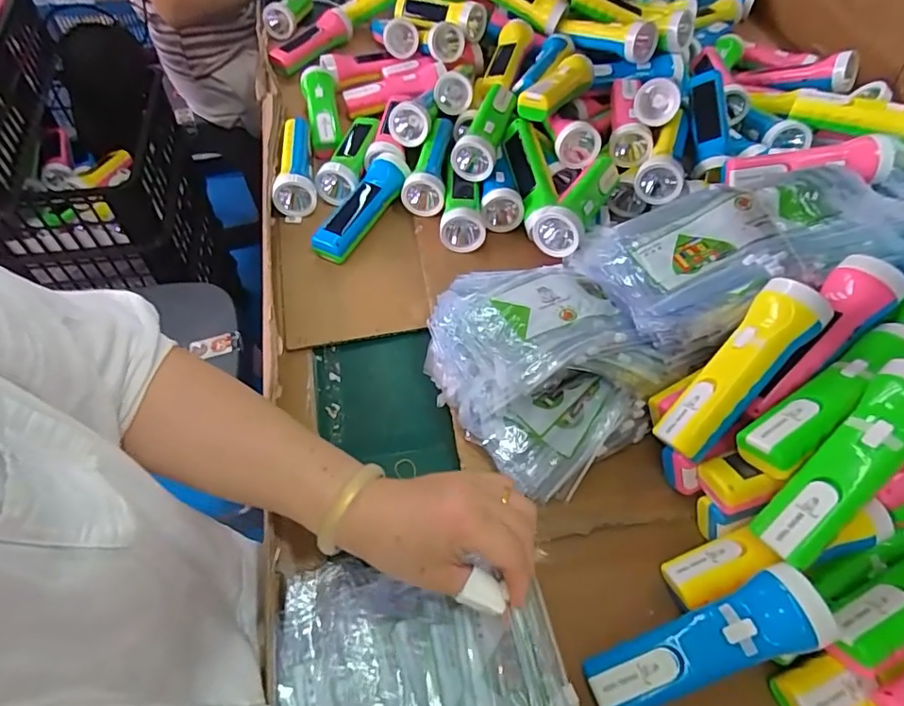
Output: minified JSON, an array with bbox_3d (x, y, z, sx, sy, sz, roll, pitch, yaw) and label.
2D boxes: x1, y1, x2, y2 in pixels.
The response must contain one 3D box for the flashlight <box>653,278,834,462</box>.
[{"bbox_3d":[0.239,0.016,0.435,0.164,0.047,0.047,-53,43,7],"label":"flashlight"}]

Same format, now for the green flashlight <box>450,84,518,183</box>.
[{"bbox_3d":[0.044,-0.297,0.690,0.052,0.045,0.167,13,56,7],"label":"green flashlight"}]

